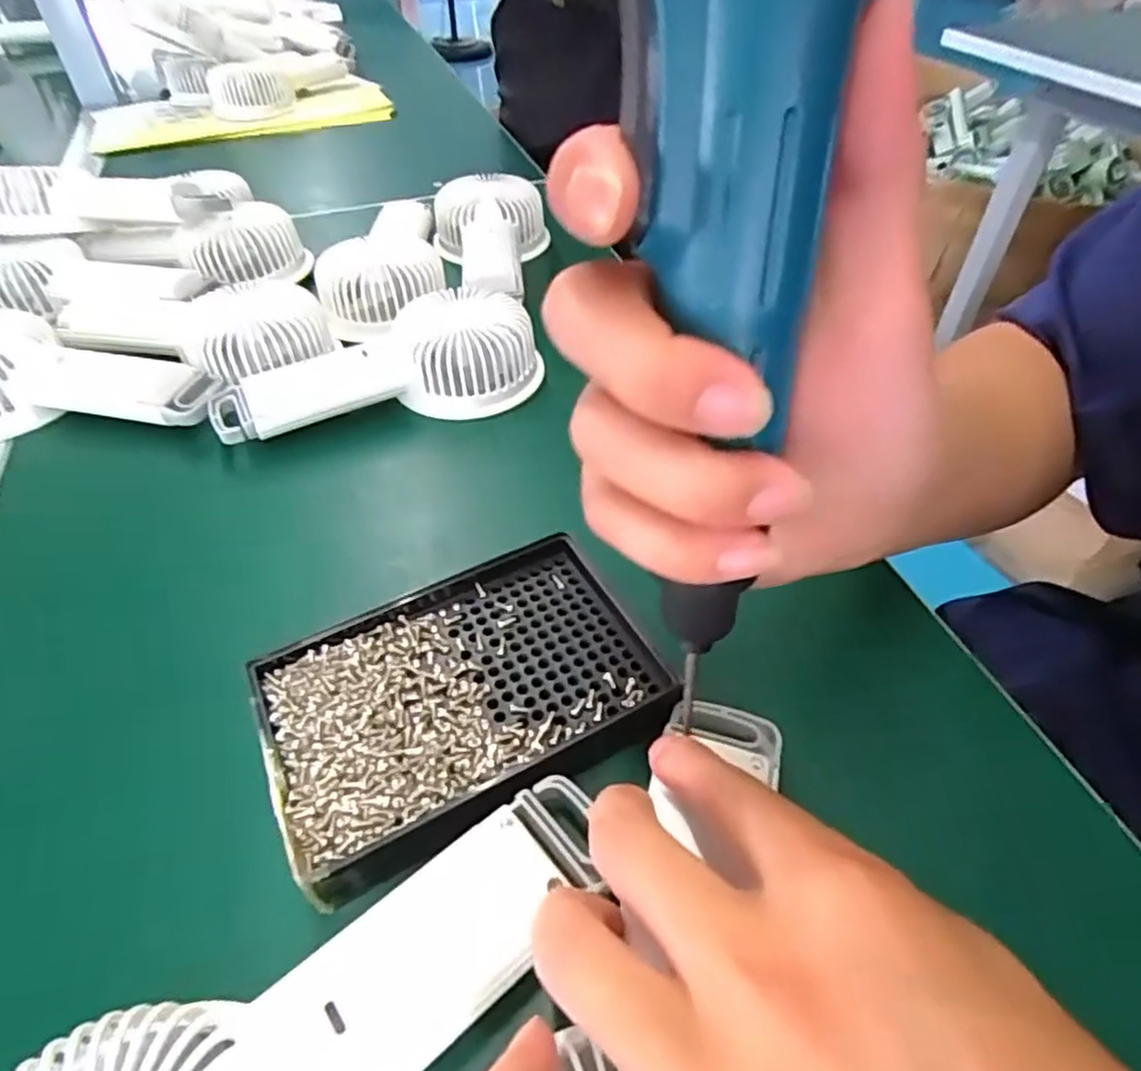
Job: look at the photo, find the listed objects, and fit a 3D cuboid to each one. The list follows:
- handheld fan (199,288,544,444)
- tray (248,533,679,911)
[{"bbox_3d":[-0.108,-0.099,0.401,0.184,0.044,0.081,-13,47,-12],"label":"handheld fan"},{"bbox_3d":[-0.039,0.059,0.260,0.139,0.023,0.097,-24,50,-21],"label":"tray"}]

